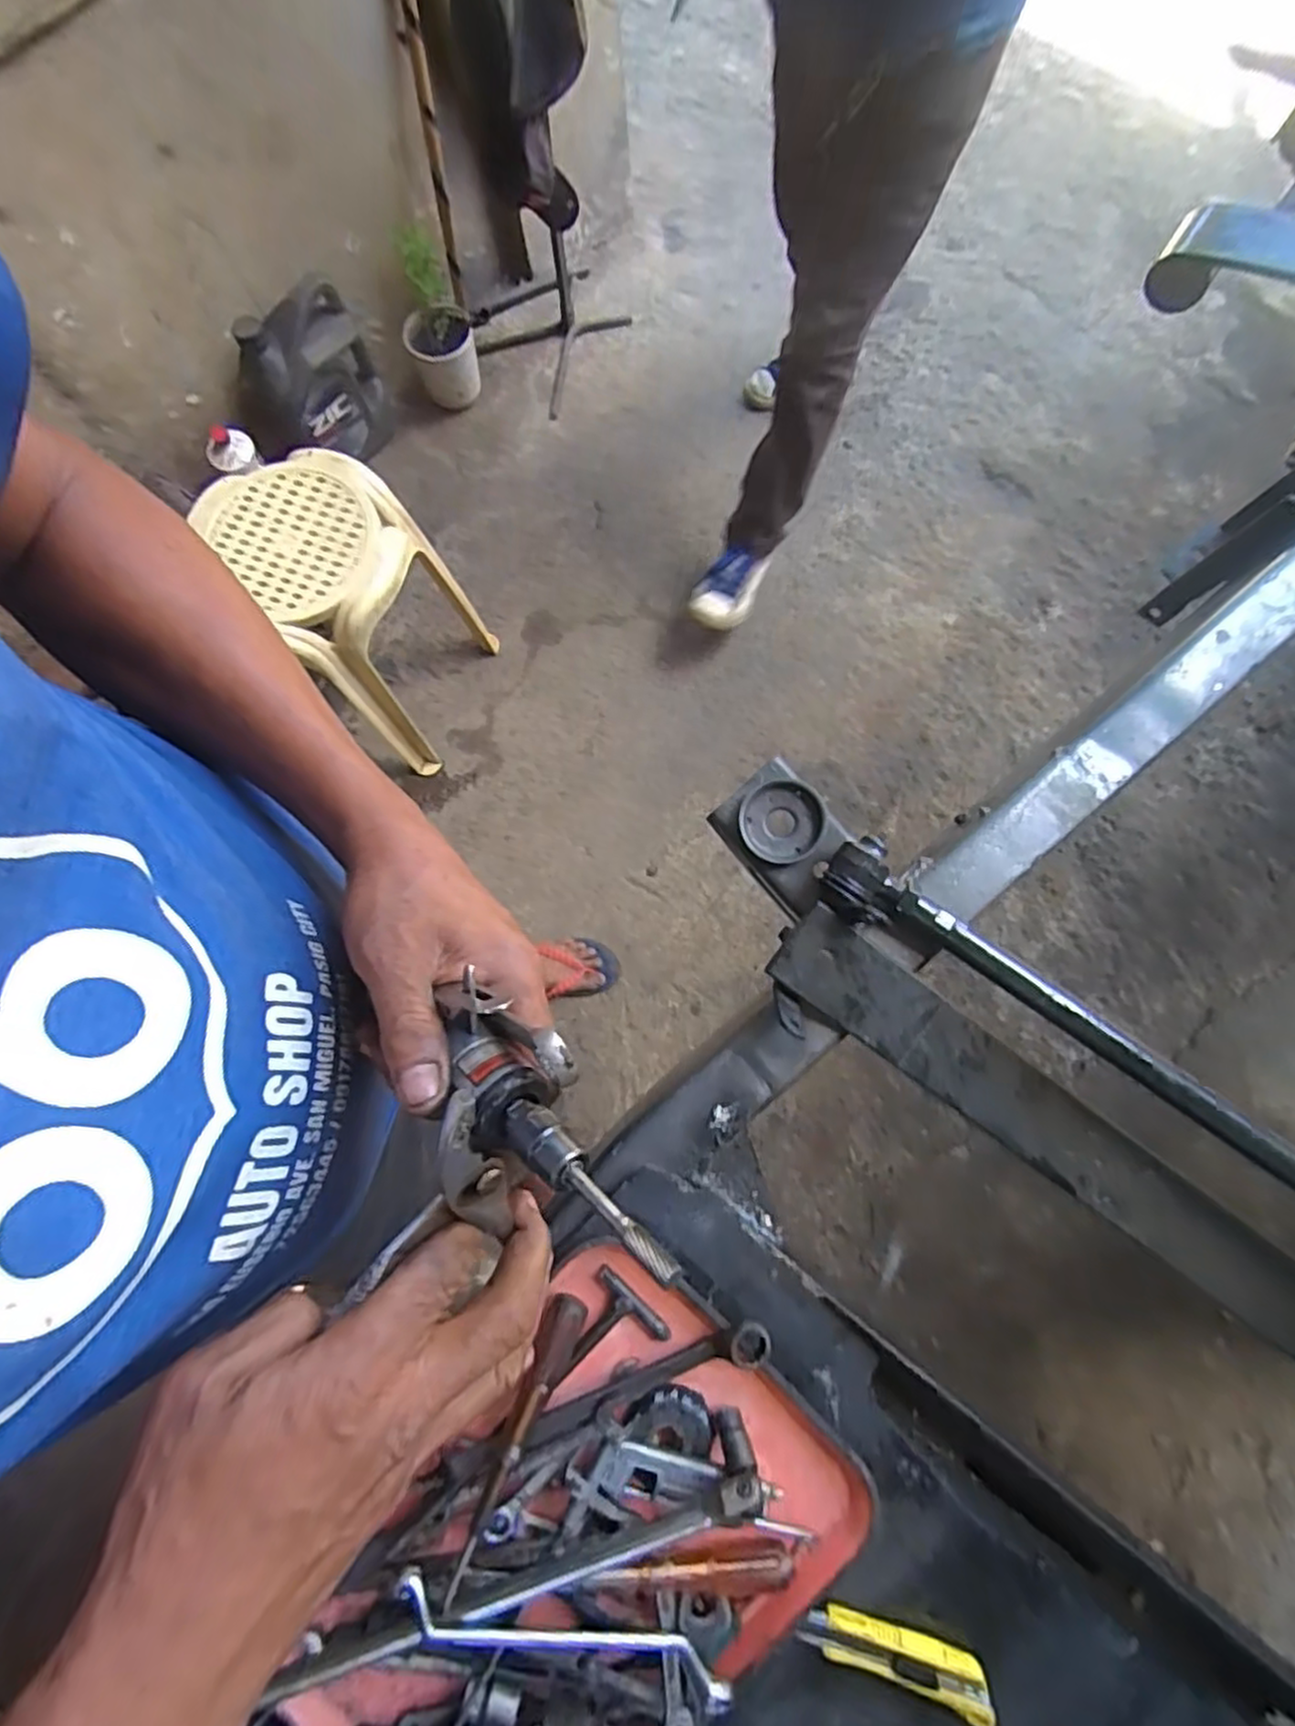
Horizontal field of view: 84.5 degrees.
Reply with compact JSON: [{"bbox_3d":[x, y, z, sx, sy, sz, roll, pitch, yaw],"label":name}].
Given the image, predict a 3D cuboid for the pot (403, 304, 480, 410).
[{"bbox_3d":[-0.421,-1.054,1.498,0.138,0.144,0.135,-19,78,-1],"label":"pot"}]

